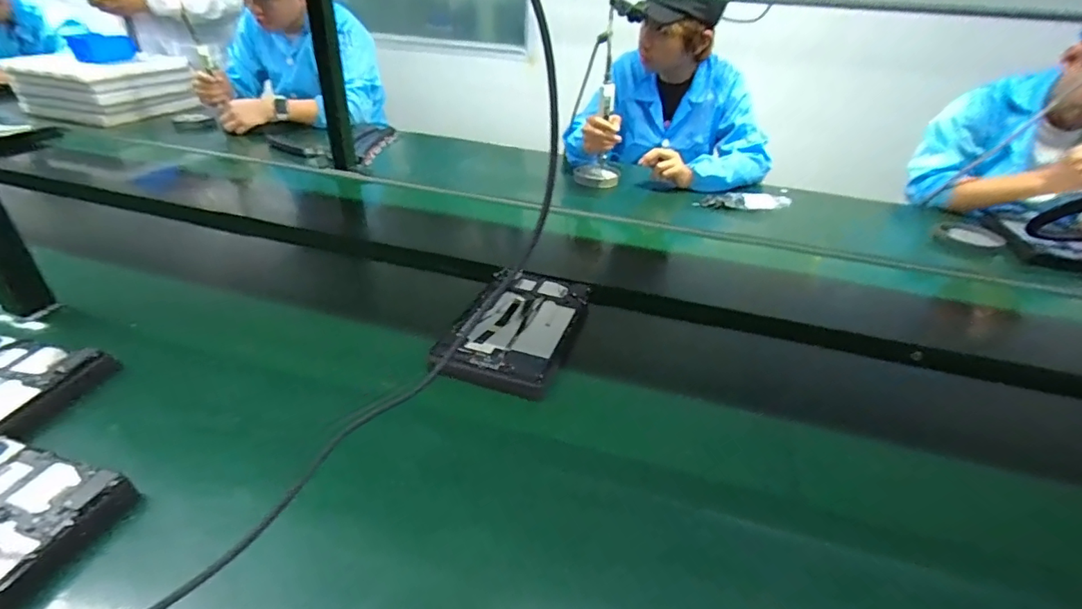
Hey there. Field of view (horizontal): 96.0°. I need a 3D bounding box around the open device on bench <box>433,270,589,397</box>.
[{"bbox_3d":[-0.033,0.029,0.685,0.163,0.026,0.277,11,32,15],"label":"open device on bench"}]

